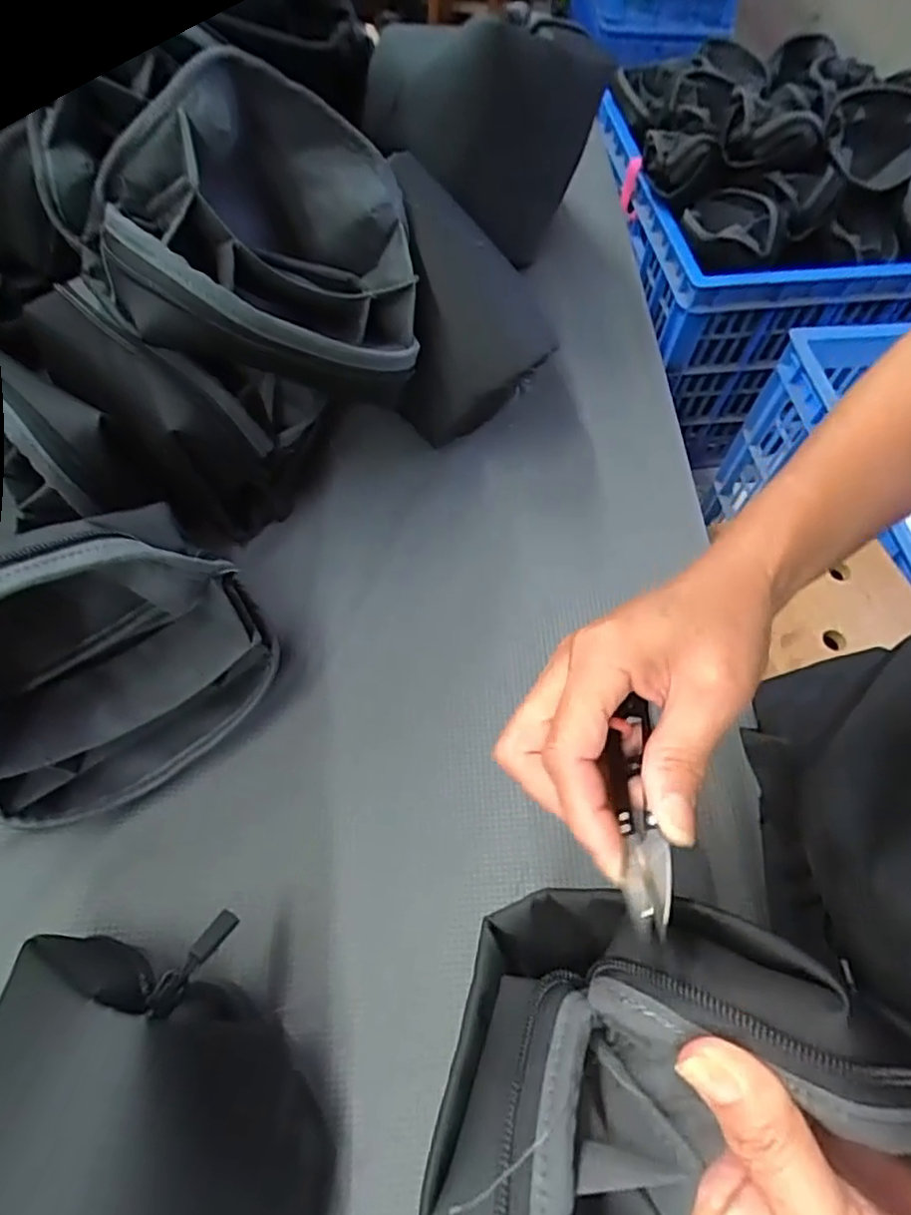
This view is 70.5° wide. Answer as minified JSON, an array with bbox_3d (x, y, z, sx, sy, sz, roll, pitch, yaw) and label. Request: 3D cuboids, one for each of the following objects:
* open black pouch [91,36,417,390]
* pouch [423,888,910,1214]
[{"bbox_3d":[-0.104,-0.203,0.371,0.175,0.085,0.174,12,71,-38],"label":"open black pouch"},{"bbox_3d":[0.063,0.150,0.188,0.127,0.067,0.110,15,62,6],"label":"pouch"}]

